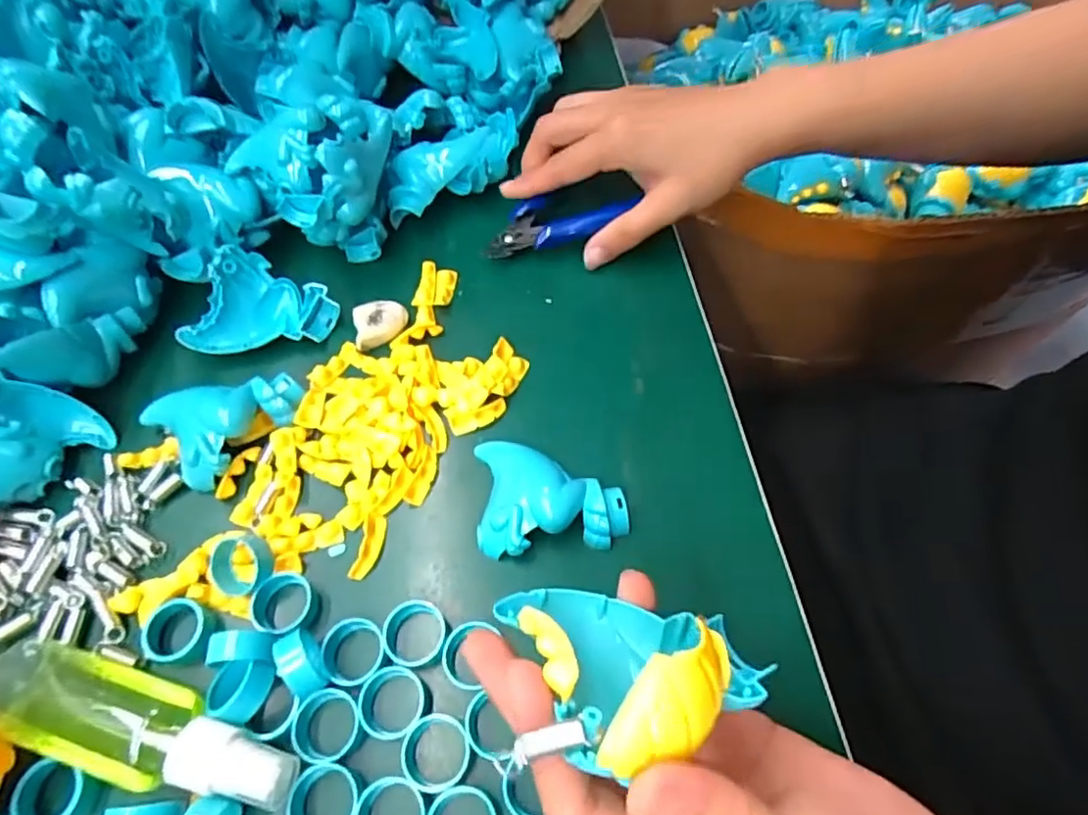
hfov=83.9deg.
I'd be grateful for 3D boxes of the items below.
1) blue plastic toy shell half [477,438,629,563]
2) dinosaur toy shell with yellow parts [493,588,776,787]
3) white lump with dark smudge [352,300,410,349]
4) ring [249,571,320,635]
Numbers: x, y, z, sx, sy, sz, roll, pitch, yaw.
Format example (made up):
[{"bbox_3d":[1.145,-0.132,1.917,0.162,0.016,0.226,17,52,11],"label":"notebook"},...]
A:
[{"bbox_3d":[0.003,0.038,0.280,0.067,0.023,0.057,-5,61,1],"label":"blue plastic toy shell half"},{"bbox_3d":[0.023,0.073,0.168,0.073,0.036,0.045,4,61,5],"label":"dinosaur toy shell with yellow parts"},{"bbox_3d":[-0.090,-0.047,0.333,0.029,0.010,0.025,-15,61,-5],"label":"white lump with dark smudge"},{"bbox_3d":[-0.111,0.083,0.258,0.027,0.009,0.025,-1,61,3],"label":"ring"}]

